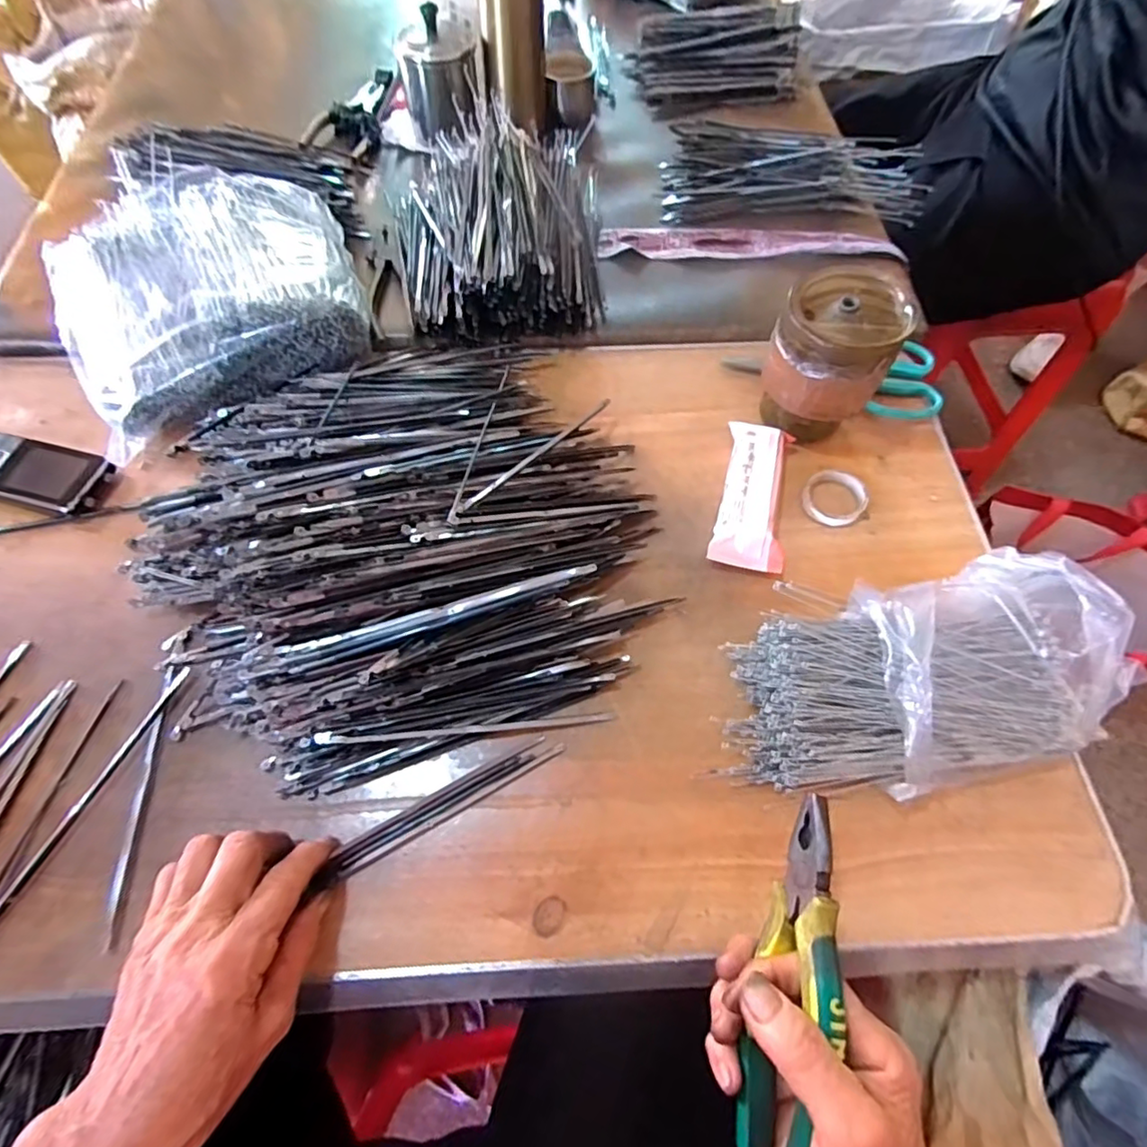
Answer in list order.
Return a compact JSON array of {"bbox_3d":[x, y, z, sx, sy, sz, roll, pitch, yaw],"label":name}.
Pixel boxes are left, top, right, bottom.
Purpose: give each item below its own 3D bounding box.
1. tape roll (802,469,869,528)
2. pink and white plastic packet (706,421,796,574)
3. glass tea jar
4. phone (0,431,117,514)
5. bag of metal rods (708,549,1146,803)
[{"bbox_3d":[0.202,-0.059,0.453,0.046,0.011,0.046,0,63,-1],"label":"tape roll"},{"bbox_3d":[0.136,-0.062,0.439,0.049,0.021,0.121,13,64,5],"label":"pink and white plastic packet"},{"bbox_3d":[0.190,-0.159,0.445,0.082,0.103,0.083,0,63,-1],"label":"glass tea jar"},{"bbox_3d":[-0.414,-0.080,0.444,0.126,0.021,0.057,12,64,5],"label":"phone"},{"bbox_3d":[0.219,0.059,0.358,0.249,0.070,0.129,-5,63,-3],"label":"bag of metal rods"}]

